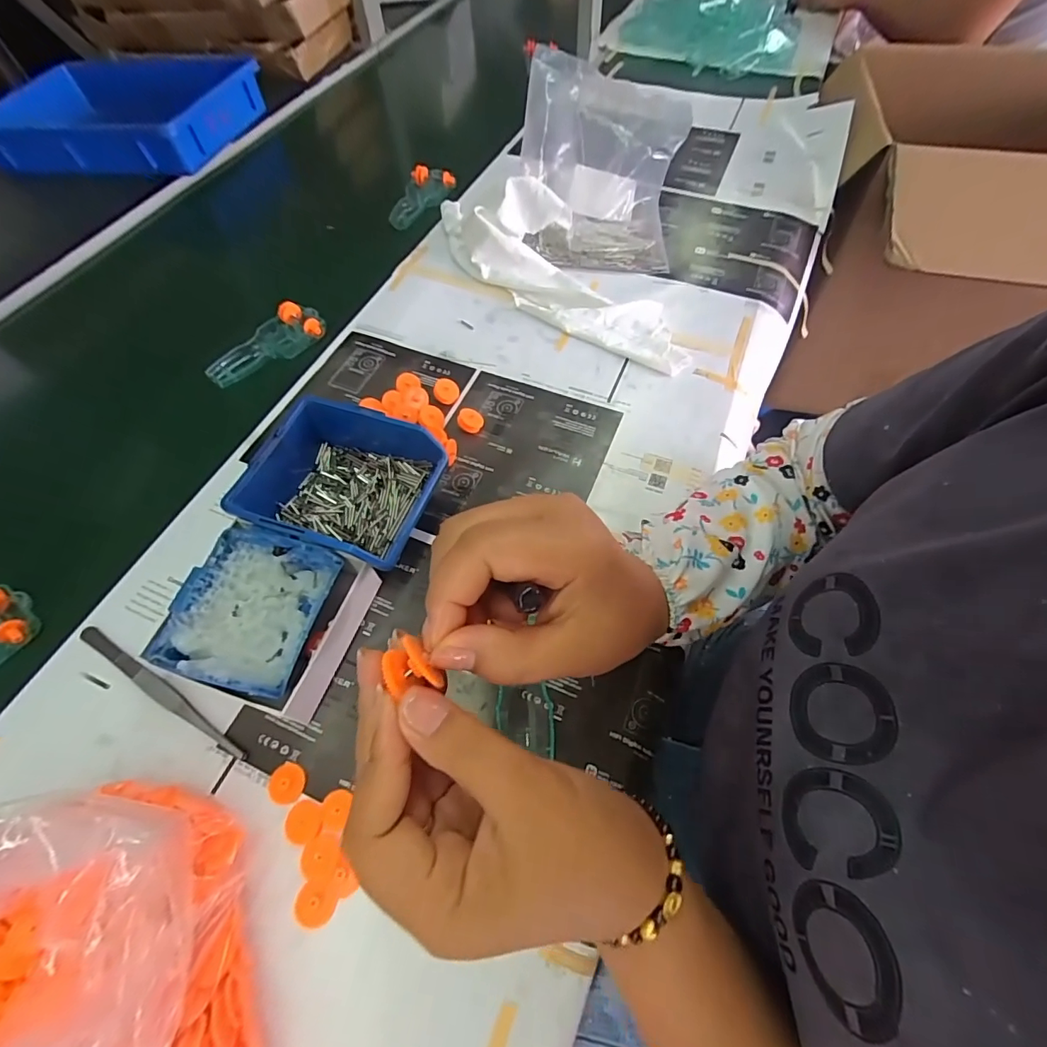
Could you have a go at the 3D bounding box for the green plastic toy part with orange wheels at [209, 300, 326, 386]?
[{"bbox_3d":[-0.269,-0.189,0.505,0.123,0.022,0.055,-35,65,-17],"label":"green plastic toy part with orange wheels"}]

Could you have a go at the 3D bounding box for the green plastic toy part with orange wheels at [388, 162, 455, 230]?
[{"bbox_3d":[-0.133,-0.427,0.639,0.066,0.025,0.116,10,61,8],"label":"green plastic toy part with orange wheels"}]

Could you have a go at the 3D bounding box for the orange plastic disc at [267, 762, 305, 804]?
[{"bbox_3d":[-0.146,0.160,0.302,0.022,0.004,0.022,-1,60,2],"label":"orange plastic disc"}]

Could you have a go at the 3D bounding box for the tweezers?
[{"bbox_3d":[-0.243,0.109,0.324,0.154,0.012,0.011,26,64,16],"label":"tweezers"}]

